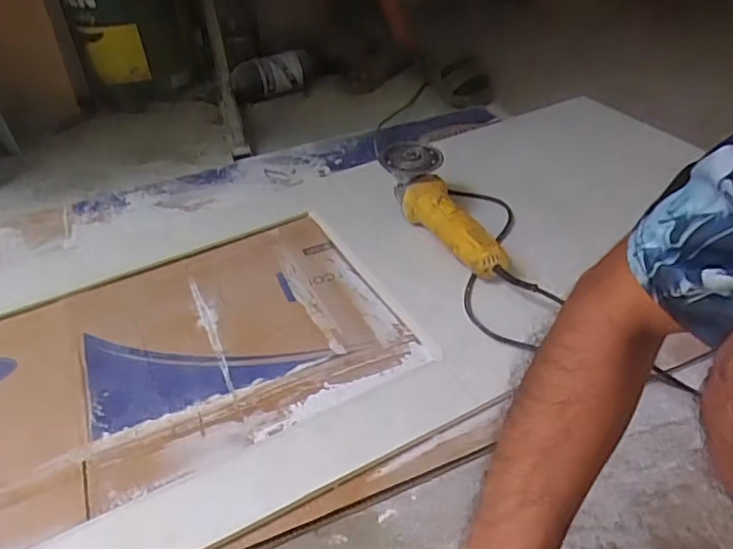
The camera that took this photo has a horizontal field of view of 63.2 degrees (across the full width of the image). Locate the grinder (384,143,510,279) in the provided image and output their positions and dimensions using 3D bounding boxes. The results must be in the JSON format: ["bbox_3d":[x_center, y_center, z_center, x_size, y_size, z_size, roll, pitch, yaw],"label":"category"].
[{"bbox_3d":[0.110,-0.096,0.905,0.084,0.091,0.281,-18,41,-16],"label":"grinder"}]

